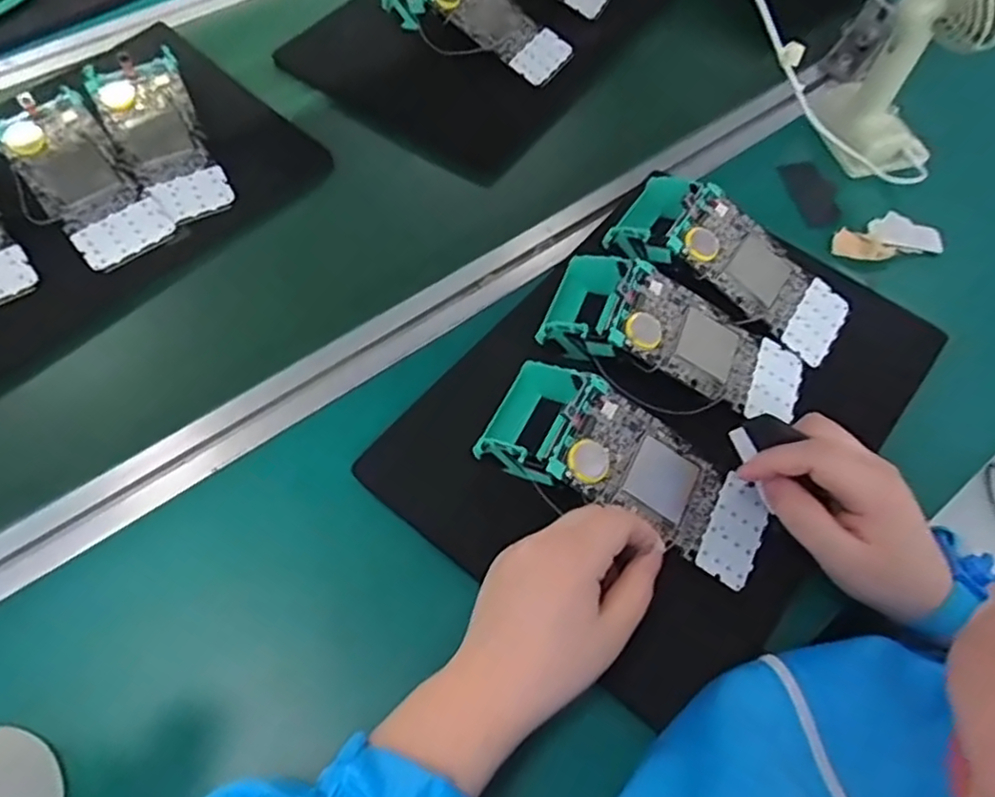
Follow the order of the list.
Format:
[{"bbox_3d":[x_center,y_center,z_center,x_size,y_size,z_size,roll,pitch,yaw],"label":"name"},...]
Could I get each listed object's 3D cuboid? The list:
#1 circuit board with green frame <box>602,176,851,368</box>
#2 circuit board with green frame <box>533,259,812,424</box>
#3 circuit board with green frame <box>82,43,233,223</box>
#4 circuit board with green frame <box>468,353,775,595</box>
[{"bbox_3d":[0.169,-0.101,0.476,0.170,0.044,0.075,30,65,14],"label":"circuit board with green frame"},{"bbox_3d":[0.117,-0.036,0.447,0.176,0.056,0.073,22,64,10],"label":"circuit board with green frame"},{"bbox_3d":[-0.269,-0.212,0.542,0.067,0.019,0.156,-28,84,-15],"label":"circuit board with green frame"},{"bbox_3d":[0.077,0.044,0.403,0.174,0.055,0.076,31,66,8],"label":"circuit board with green frame"}]

